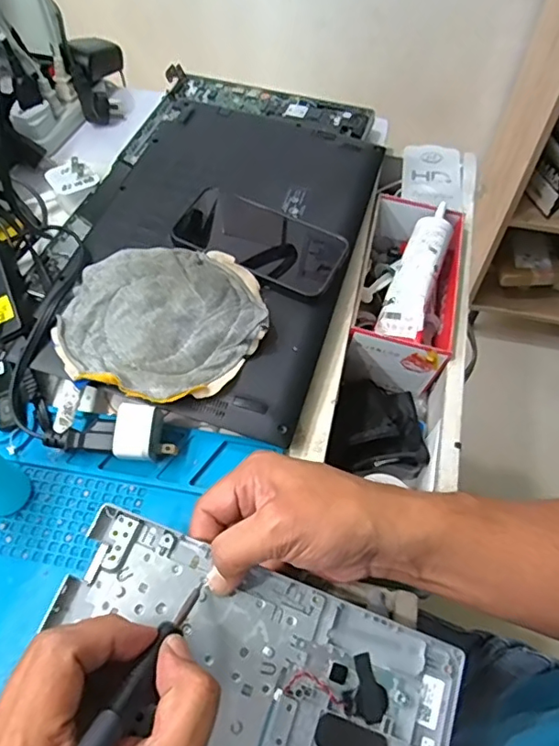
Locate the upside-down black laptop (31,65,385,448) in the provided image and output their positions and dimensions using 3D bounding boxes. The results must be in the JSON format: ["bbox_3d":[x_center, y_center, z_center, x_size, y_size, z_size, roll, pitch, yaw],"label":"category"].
[{"bbox_3d":[-0.058,-0.160,0.522,0.265,0.039,0.432,14,58,9],"label":"upside-down black laptop"}]

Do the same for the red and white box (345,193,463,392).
[{"bbox_3d":[0.128,-0.083,0.544,0.089,0.083,0.177,11,58,7],"label":"red and white box"}]

